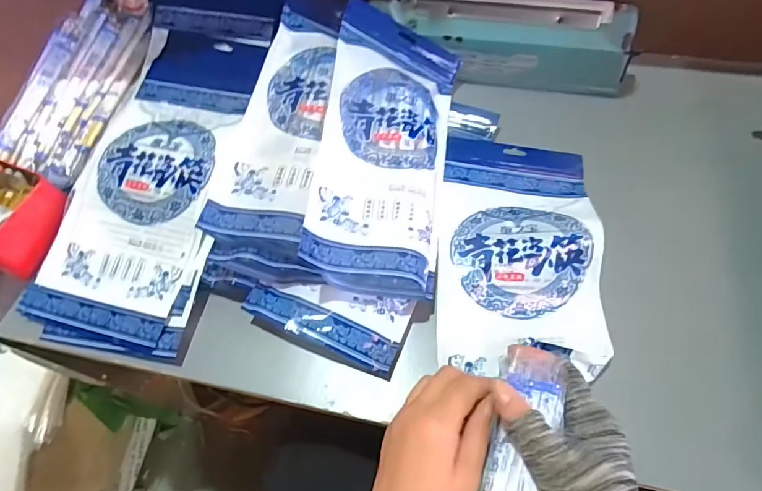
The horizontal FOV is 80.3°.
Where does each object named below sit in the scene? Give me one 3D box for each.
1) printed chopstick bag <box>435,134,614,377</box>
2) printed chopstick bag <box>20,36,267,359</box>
[{"bbox_3d":[0.131,0.000,0.437,0.146,0.037,0.241,3,61,6],"label":"printed chopstick bag"},{"bbox_3d":[-0.237,-0.079,0.477,0.157,0.026,0.348,12,71,13],"label":"printed chopstick bag"}]

